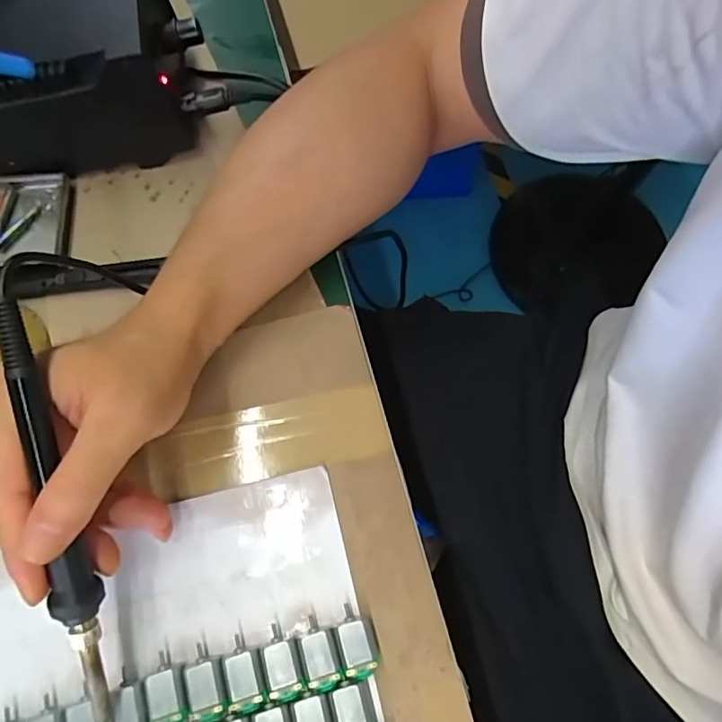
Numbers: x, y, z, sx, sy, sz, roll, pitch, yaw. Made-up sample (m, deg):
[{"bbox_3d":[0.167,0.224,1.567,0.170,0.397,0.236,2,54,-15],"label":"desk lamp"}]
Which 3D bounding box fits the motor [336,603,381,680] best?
[{"bbox_3d":[-0.002,0.145,0.266,0.018,0.016,0.032,-16,73,-6],"label":"motor"}]

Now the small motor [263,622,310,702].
[{"bbox_3d":[-0.039,0.154,0.263,0.019,0.013,0.032,-16,73,-6],"label":"small motor"}]

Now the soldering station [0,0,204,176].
[{"bbox_3d":[-0.189,-0.197,0.338,0.159,0.094,0.114,-13,73,-5],"label":"soldering station"}]

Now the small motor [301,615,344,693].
[{"bbox_3d":[-0.020,0.151,0.264,0.018,0.013,0.031,-12,72,-5],"label":"small motor"}]

